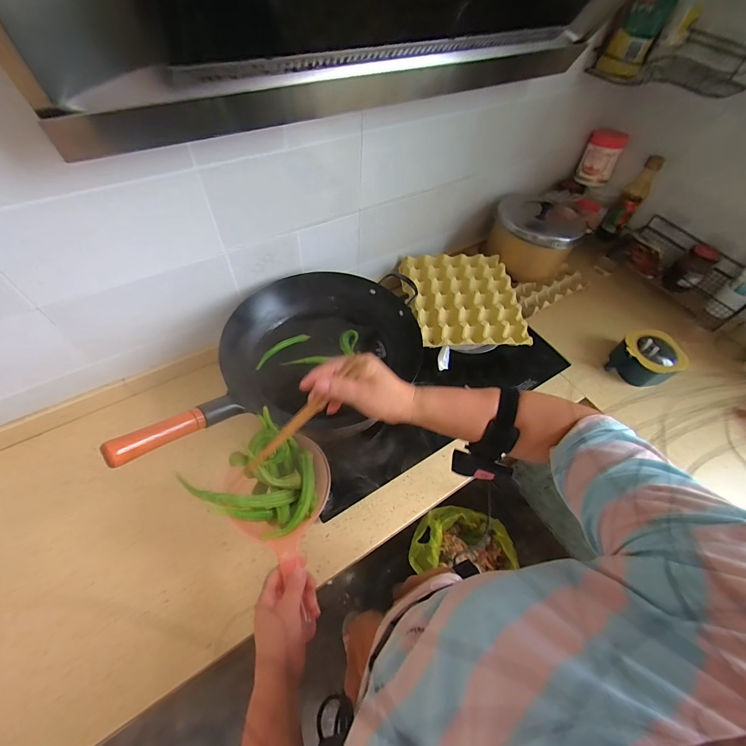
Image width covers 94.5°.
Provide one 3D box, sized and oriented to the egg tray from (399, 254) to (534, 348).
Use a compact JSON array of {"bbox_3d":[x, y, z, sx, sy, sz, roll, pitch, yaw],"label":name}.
[{"bbox_3d":[0.224,-0.188,0.859,0.285,0.056,0.277,1,56,-3],"label":"egg tray"}]

